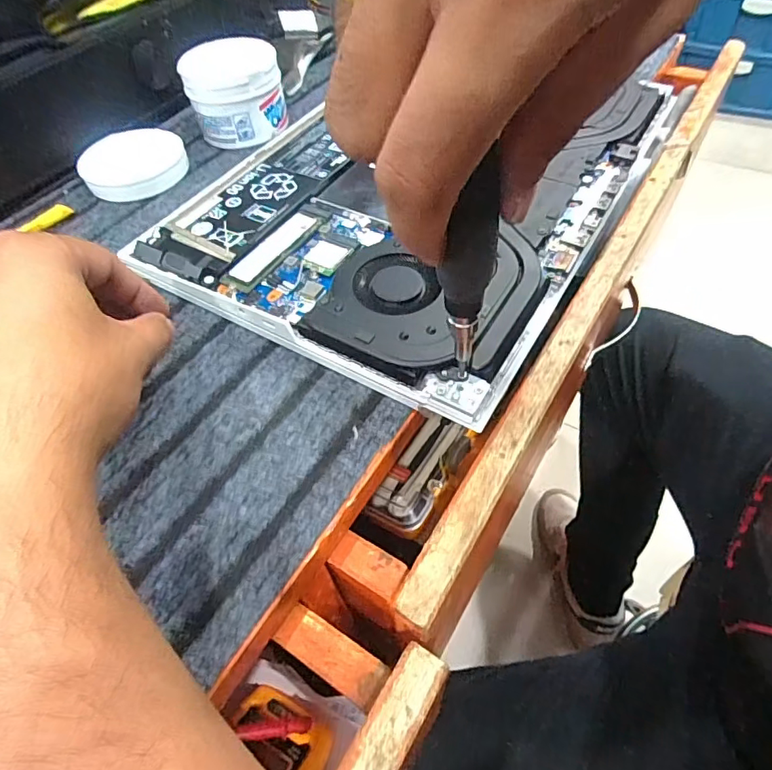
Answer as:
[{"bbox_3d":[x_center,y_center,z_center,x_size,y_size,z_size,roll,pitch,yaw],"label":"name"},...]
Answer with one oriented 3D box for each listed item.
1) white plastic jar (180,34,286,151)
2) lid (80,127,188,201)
[{"bbox_3d":[-0.121,-0.239,0.414,0.075,0.054,0.072,-12,53,-4],"label":"white plastic jar"},{"bbox_3d":[-0.200,-0.181,0.402,0.077,0.016,0.094,-24,55,-12],"label":"lid"}]

